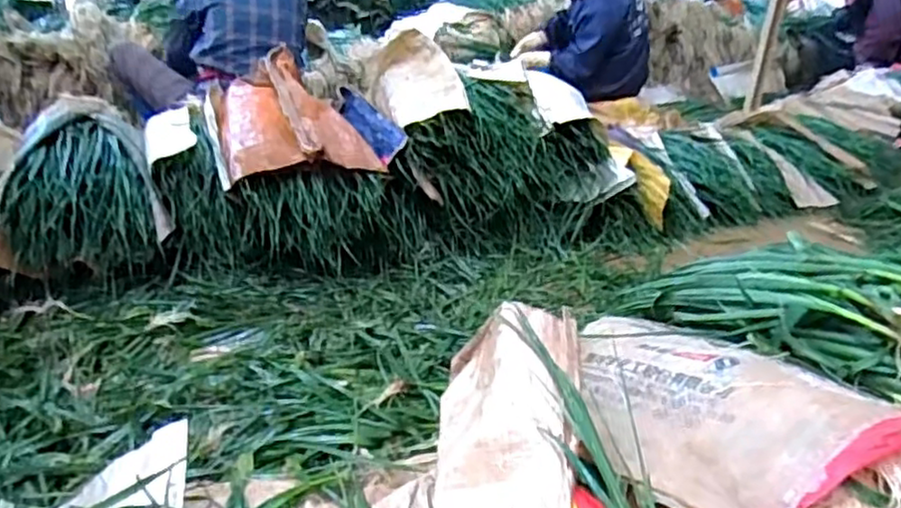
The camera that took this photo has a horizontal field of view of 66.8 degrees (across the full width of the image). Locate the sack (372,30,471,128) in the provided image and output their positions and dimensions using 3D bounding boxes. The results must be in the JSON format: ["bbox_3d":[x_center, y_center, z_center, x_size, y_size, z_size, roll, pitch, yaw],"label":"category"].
[{"bbox_3d":[-0.091,-0.485,1.863,0.200,0.162,0.459,-3,26,-13],"label":"sack"}]

